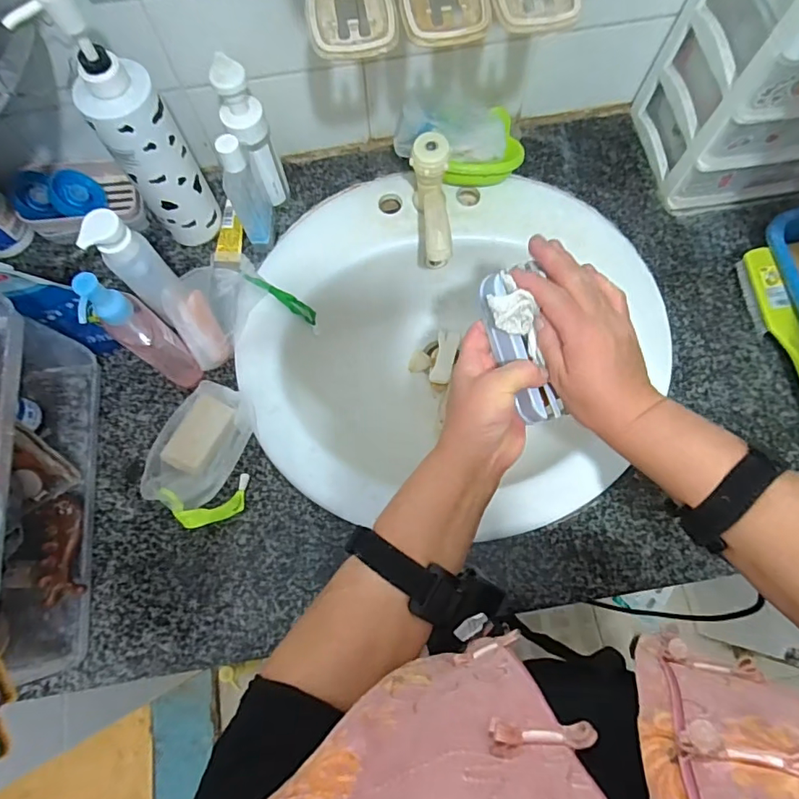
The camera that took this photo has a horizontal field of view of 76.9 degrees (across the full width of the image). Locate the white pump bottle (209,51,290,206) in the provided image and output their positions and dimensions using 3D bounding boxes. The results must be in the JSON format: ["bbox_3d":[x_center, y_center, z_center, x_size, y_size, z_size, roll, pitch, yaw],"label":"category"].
[{"bbox_3d":[-0.161,-0.283,0.561,0.040,0.178,0.041,0,74,1],"label":"white pump bottle"}]

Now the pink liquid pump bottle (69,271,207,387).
[{"bbox_3d":[-0.241,-0.057,0.490,0.037,0.195,0.040,0,74,1],"label":"pink liquid pump bottle"}]

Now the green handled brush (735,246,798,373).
[{"bbox_3d":[0.435,-0.059,0.563,0.027,0.033,0.233,-10,74,-2],"label":"green handled brush"}]

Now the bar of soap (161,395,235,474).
[{"bbox_3d":[-0.213,0.039,0.542,0.044,0.023,0.081,30,76,9],"label":"bar of soap"}]

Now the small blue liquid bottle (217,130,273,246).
[{"bbox_3d":[-0.169,-0.229,0.561,0.035,0.138,0.056,-16,74,-4],"label":"small blue liquid bottle"}]

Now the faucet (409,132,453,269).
[{"bbox_3d":[0.036,-0.209,0.570,0.041,0.098,0.130,-1,74,1],"label":"faucet"}]

